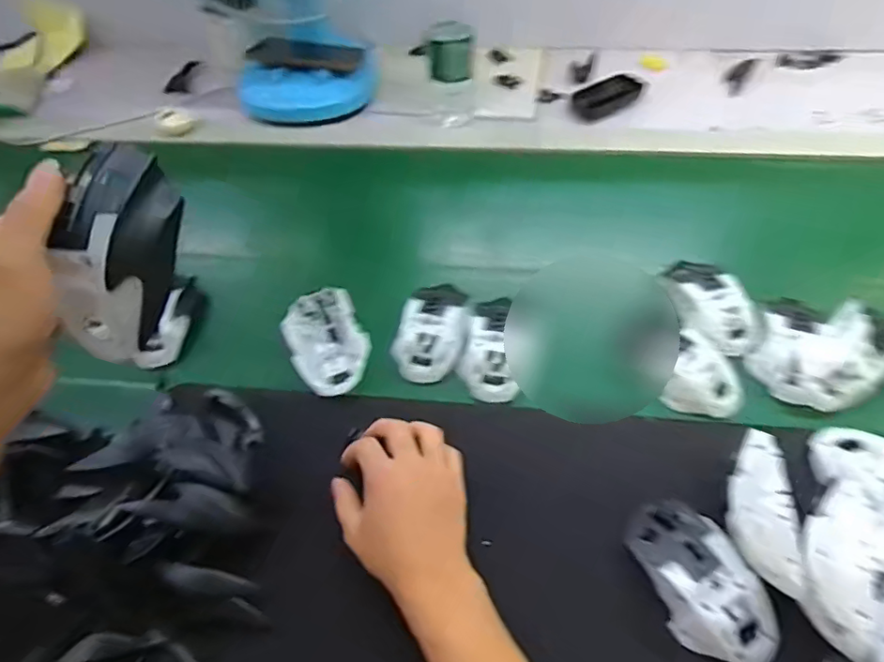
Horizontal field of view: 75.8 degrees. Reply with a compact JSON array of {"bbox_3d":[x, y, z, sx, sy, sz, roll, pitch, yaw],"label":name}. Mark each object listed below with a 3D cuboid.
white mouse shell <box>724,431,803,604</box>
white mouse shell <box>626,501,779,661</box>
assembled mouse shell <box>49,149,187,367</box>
[{"bbox_3d":[0.222,0.124,0.398,0.035,0.050,0.111,1,69,4],"label":"white mouse shell"},{"bbox_3d":[0.183,0.174,0.400,0.064,0.037,0.116,-17,53,-10],"label":"white mouse shell"},{"bbox_3d":[-0.175,-0.042,0.309,0.055,0.050,0.118,6,93,8],"label":"assembled mouse shell"}]

